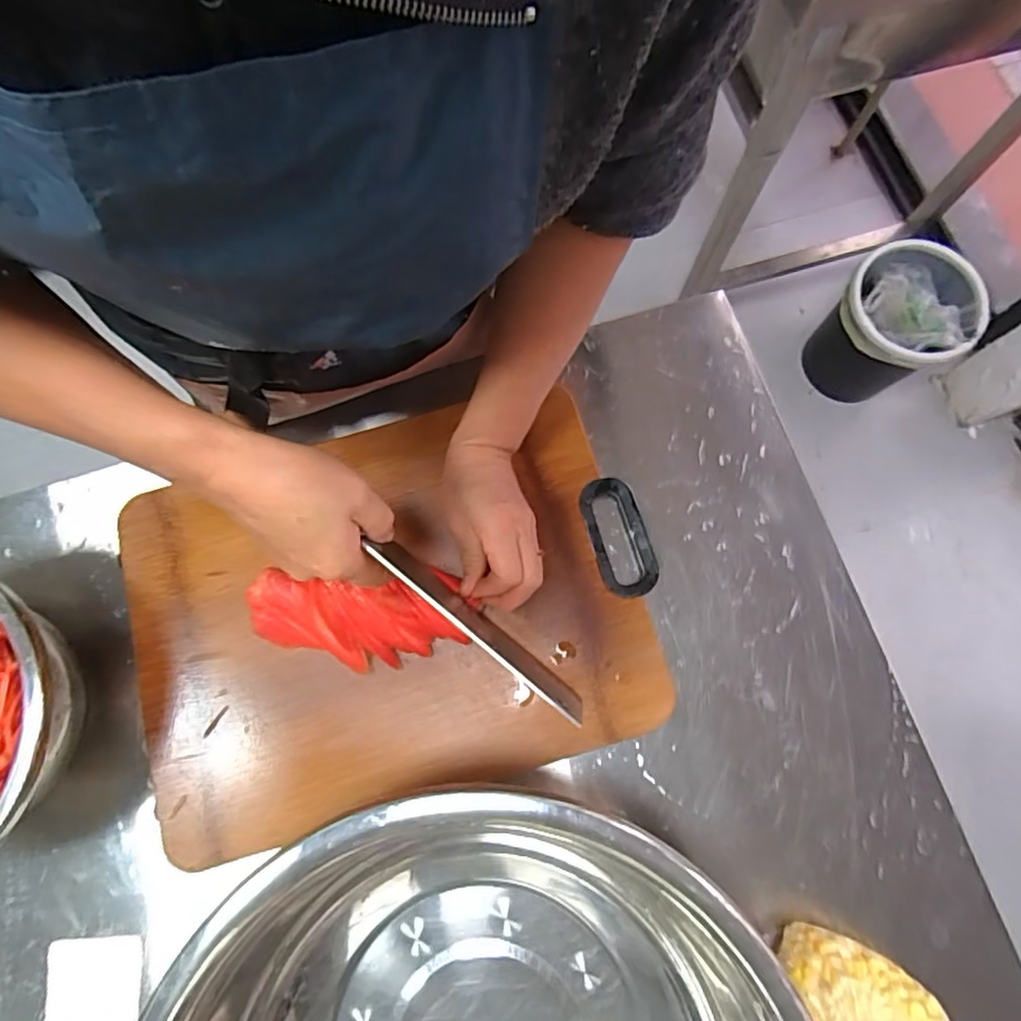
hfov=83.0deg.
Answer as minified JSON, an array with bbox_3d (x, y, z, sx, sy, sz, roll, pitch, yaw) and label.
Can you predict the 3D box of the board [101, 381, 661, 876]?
[{"bbox_3d":[-0.092,0.078,0.454,0.404,0.024,0.284,-14,77,-2],"label":"board"}]

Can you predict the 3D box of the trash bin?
[{"bbox_3d":[0.790,-0.382,1.241,0.291,0.250,0.258,-21,77,-3],"label":"trash bin"}]

